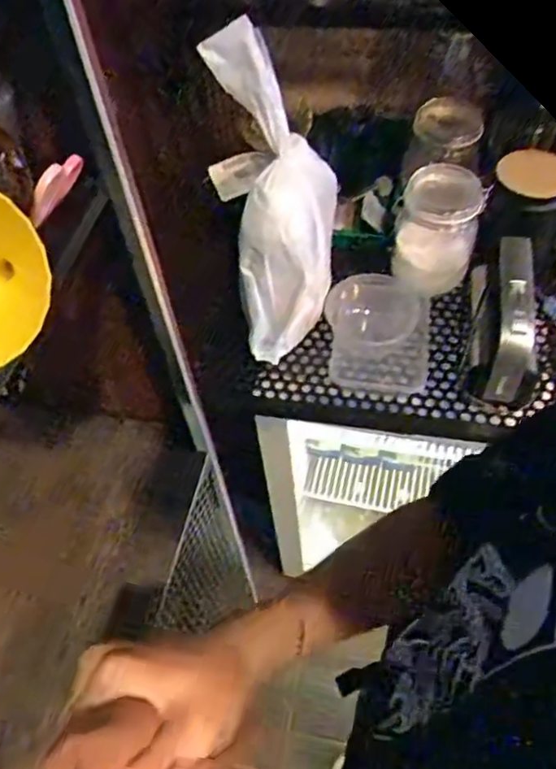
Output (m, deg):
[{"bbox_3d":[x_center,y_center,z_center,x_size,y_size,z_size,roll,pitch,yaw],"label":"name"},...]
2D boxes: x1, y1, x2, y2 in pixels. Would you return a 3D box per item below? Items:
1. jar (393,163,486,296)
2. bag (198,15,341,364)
[{"bbox_3d":[0.214,-0.202,0.820,0.102,0.144,0.101,-2,55,3],"label":"jar"},{"bbox_3d":[0.003,-0.216,0.727,0.136,0.379,0.140,-8,34,-2],"label":"bag"}]

